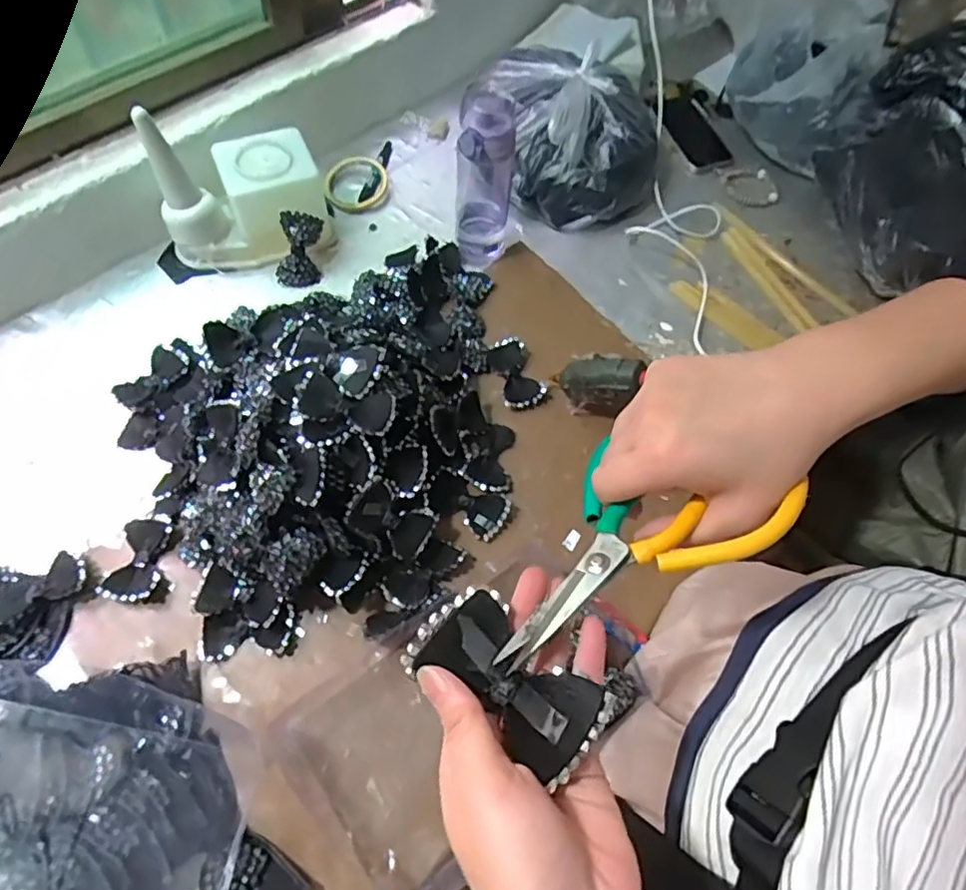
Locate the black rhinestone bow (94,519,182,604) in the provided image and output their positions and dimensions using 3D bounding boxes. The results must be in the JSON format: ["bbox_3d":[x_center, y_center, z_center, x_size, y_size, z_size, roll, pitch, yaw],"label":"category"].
[{"bbox_3d":[-0.353,0.122,0.654,0.058,0.029,0.084,10,63,2],"label":"black rhinestone bow"}]

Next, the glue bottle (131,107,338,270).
[{"bbox_3d":[-0.306,-0.320,0.800,0.202,0.161,0.100,-12,64,-9],"label":"glue bottle"}]

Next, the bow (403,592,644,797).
[{"bbox_3d":[0.014,0.107,0.290,0.095,0.012,0.053,29,65,20],"label":"bow"}]

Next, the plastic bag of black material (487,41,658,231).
[{"bbox_3d":[0.135,-0.451,0.916,0.228,0.146,0.240,-2,63,-4],"label":"plastic bag of black material"}]

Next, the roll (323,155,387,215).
[{"bbox_3d":[-0.184,-0.383,0.918,0.092,0.022,0.091,1,63,-2],"label":"roll"}]

